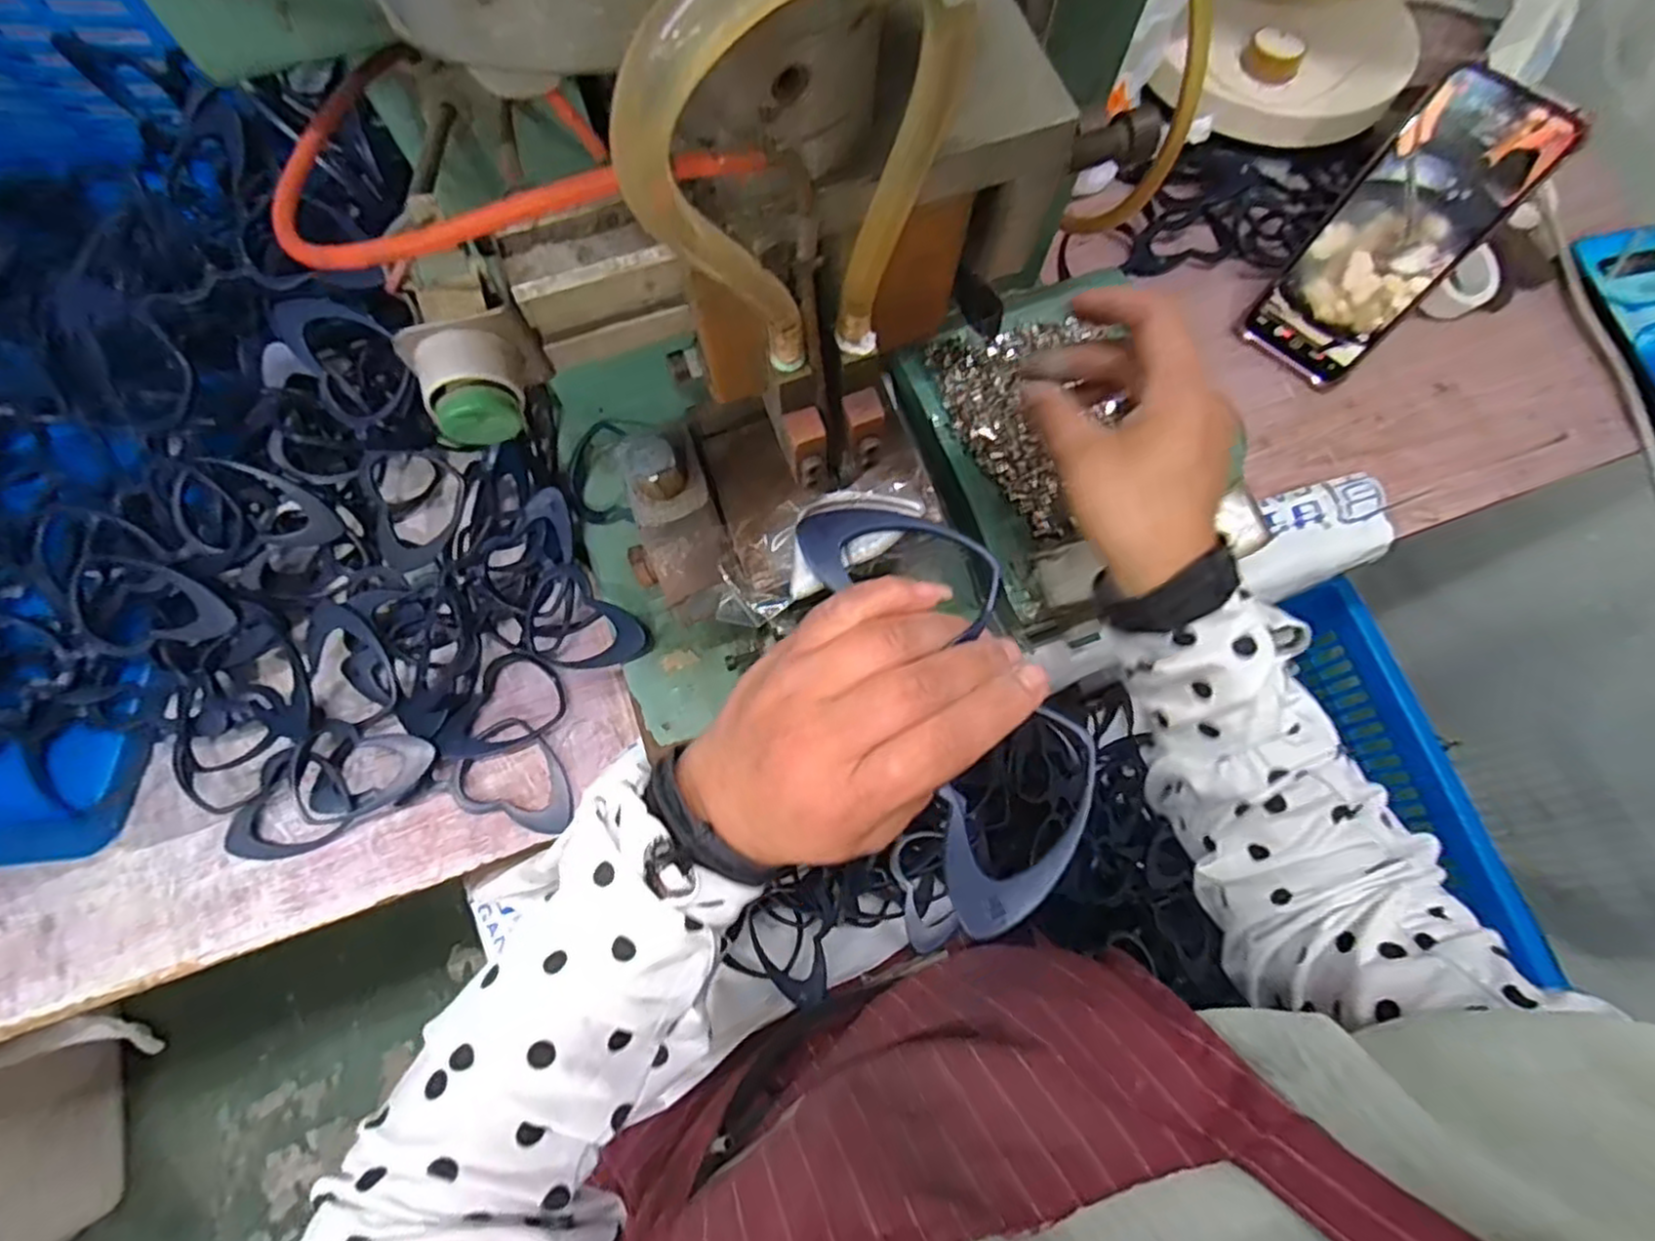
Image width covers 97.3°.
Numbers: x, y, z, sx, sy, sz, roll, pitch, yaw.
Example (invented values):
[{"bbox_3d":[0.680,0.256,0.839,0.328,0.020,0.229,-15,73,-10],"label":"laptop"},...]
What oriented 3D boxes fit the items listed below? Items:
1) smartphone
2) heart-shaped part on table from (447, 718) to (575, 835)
[{"bbox_3d":[0.335,-0.225,0.436,0.075,0.163,0.013,37,51,9],"label":"smartphone"},{"bbox_3d":[-0.178,0.095,0.420,0.073,0.005,0.055,39,77,7],"label":"heart-shaped part on table"}]

